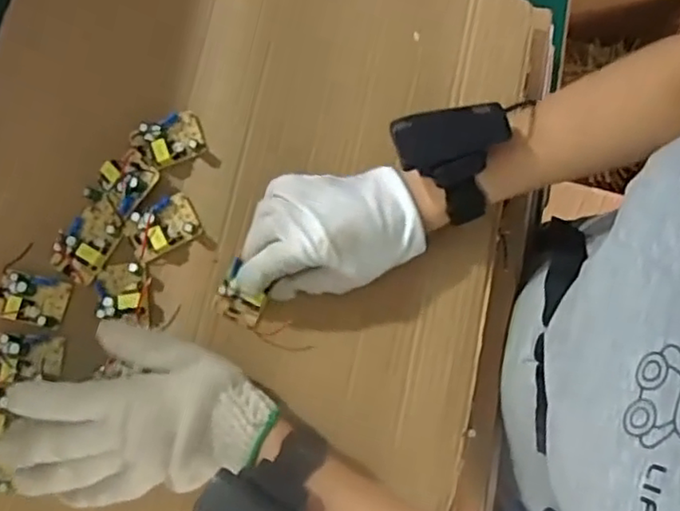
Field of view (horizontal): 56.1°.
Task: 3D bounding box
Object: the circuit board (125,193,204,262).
[{"bbox_3d":[-0.131,-0.021,0.468,0.052,0.016,0.035,-31,78,-5],"label":"circuit board"}]

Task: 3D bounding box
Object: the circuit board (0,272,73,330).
[{"bbox_3d":[-0.223,0.031,0.461,0.048,0.016,0.034,13,78,4],"label":"circuit board"}]

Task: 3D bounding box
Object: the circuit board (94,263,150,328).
[{"bbox_3d":[-0.156,0.026,0.459,0.038,0.012,0.043,-3,77,1],"label":"circuit board"}]

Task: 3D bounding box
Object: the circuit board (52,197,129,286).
[{"bbox_3d":[-0.184,-0.012,0.466,0.037,0.014,0.059,31,80,8],"label":"circuit board"}]

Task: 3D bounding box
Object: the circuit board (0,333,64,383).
[{"bbox_3d":[-0.222,0.072,0.449,0.048,0.015,0.033,0,77,1],"label":"circuit board"}]

